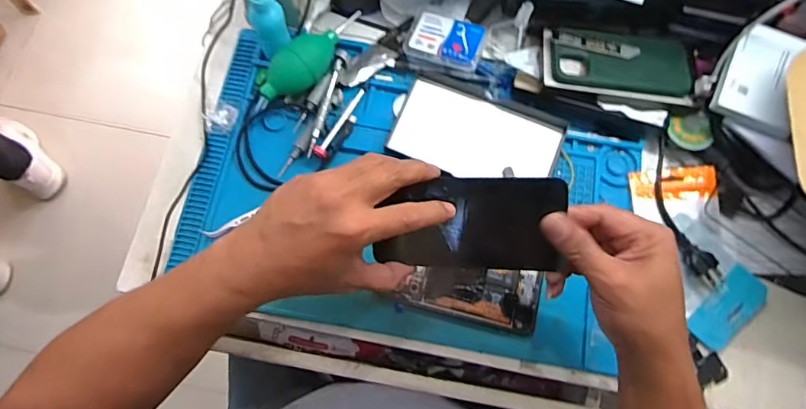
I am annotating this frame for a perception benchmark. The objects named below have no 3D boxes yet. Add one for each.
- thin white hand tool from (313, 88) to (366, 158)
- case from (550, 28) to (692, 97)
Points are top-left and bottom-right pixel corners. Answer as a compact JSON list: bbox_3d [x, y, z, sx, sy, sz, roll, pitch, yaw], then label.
[{"bbox_3d":[-0.068,-0.090,0.529,0.014,0.015,0.094,26,75,7],"label":"thin white hand tool"},{"bbox_3d":[0.239,-0.154,0.531,0.148,0.016,0.072,6,73,1],"label":"case"}]

